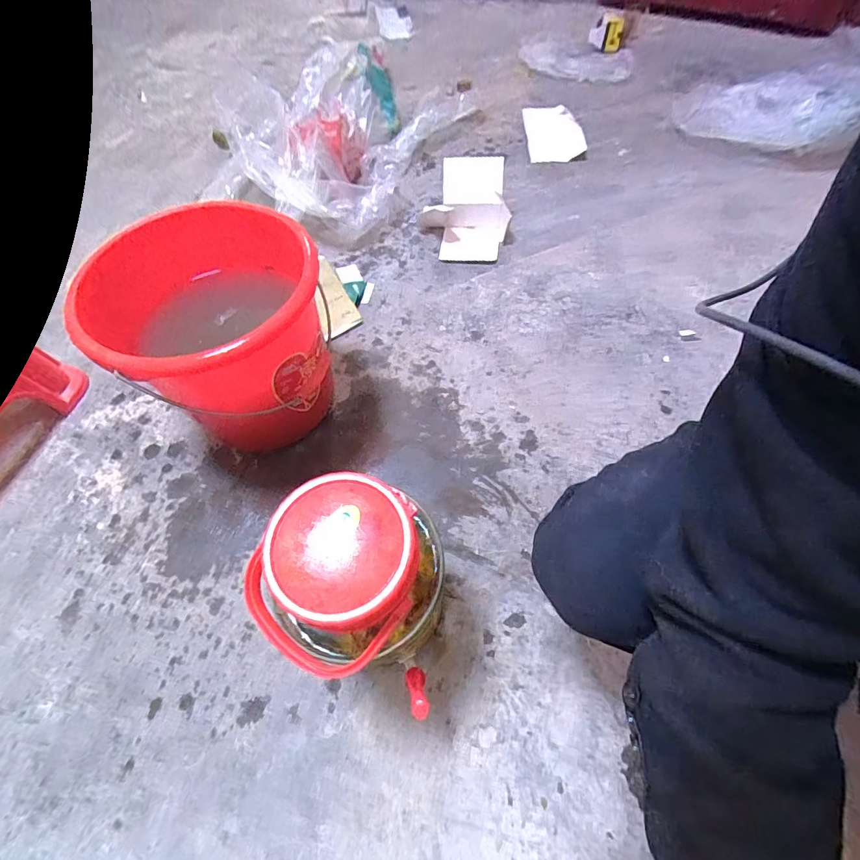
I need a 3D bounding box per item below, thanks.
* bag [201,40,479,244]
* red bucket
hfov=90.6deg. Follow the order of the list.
[{"bbox_3d":[-0.247,-0.758,1.086,0.436,0.231,0.613,23,63,15],"label":"bag"},{"bbox_3d":[-0.299,-0.130,0.660,0.292,0.292,0.296,-1,60,2],"label":"red bucket"}]

